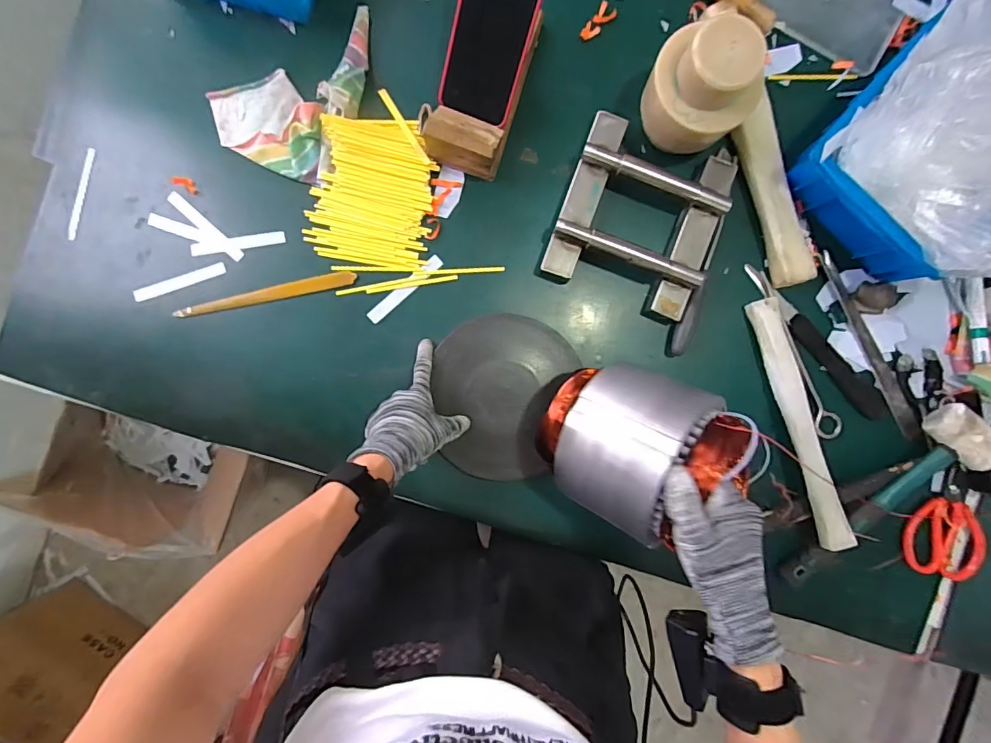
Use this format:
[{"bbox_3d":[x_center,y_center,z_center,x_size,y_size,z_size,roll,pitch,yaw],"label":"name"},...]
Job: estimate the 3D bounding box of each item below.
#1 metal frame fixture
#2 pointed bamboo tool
[{"bbox_3d":[0.175,-0.183,0.537,0.188,0.044,0.203,21,90,-1],"label":"metal frame fixture"},{"bbox_3d":[-0.276,-0.094,0.551,0.210,0.012,0.022,-11,91,0],"label":"pointed bamboo tool"}]

